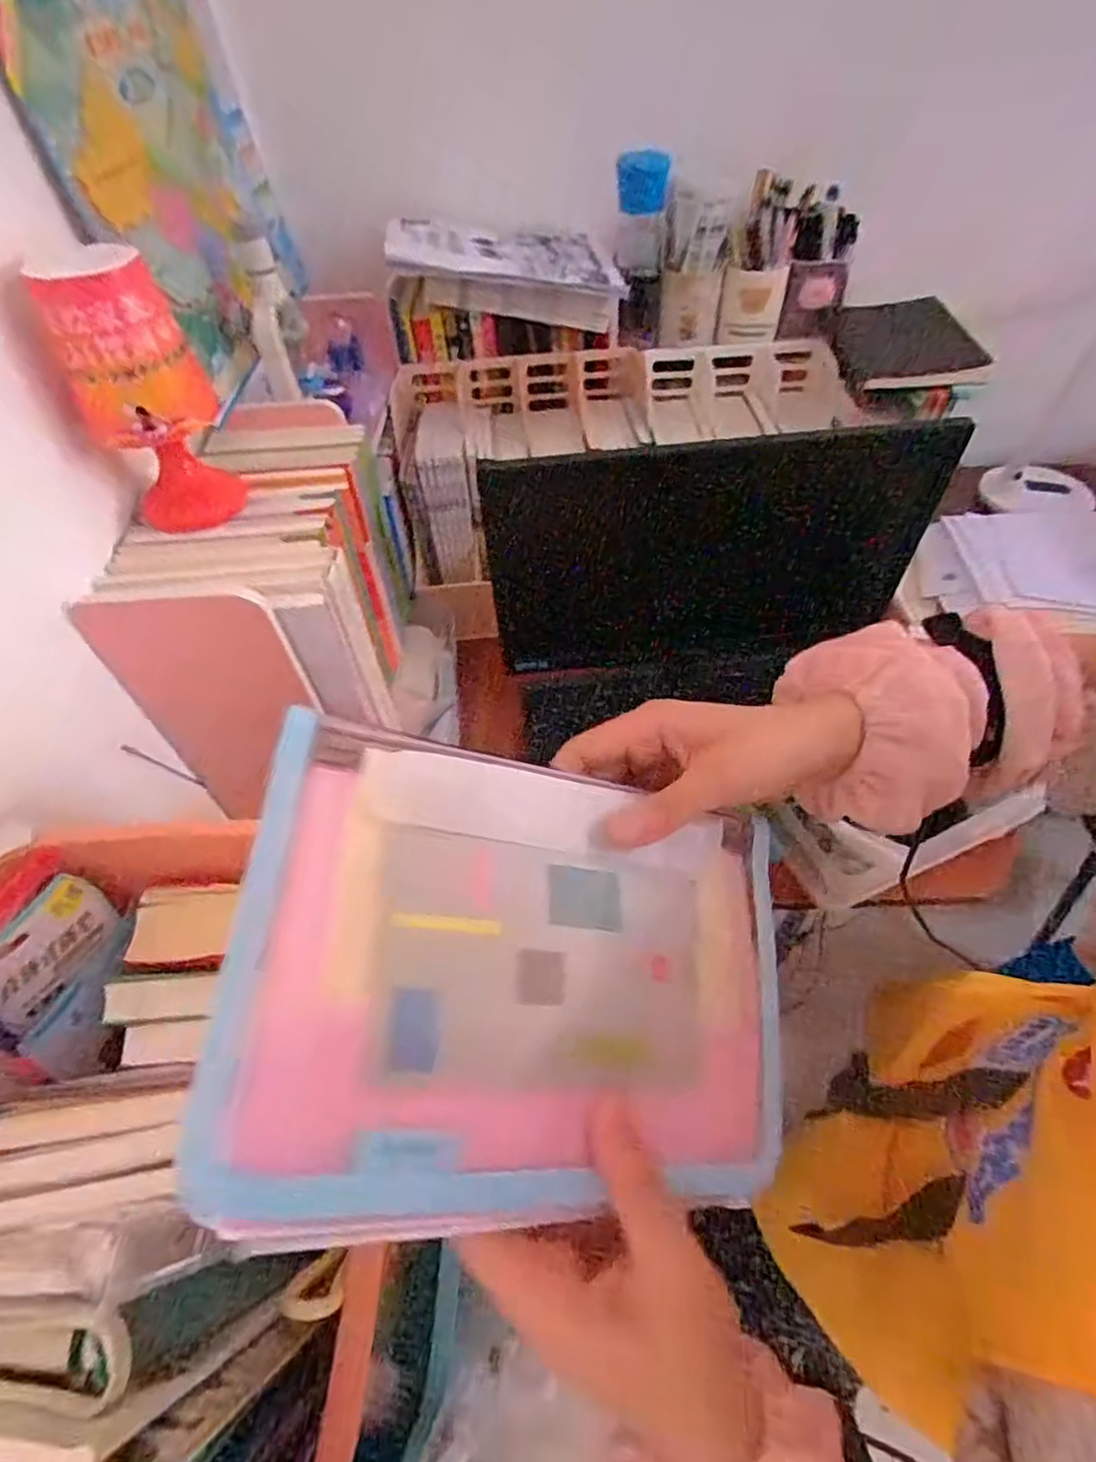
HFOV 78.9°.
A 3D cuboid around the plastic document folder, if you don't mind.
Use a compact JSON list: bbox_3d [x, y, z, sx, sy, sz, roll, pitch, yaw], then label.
[{"bbox_3d":[0.000,0.092,0.263,0.226,0.027,0.159,15,56,-22],"label":"plastic document folder"}]

